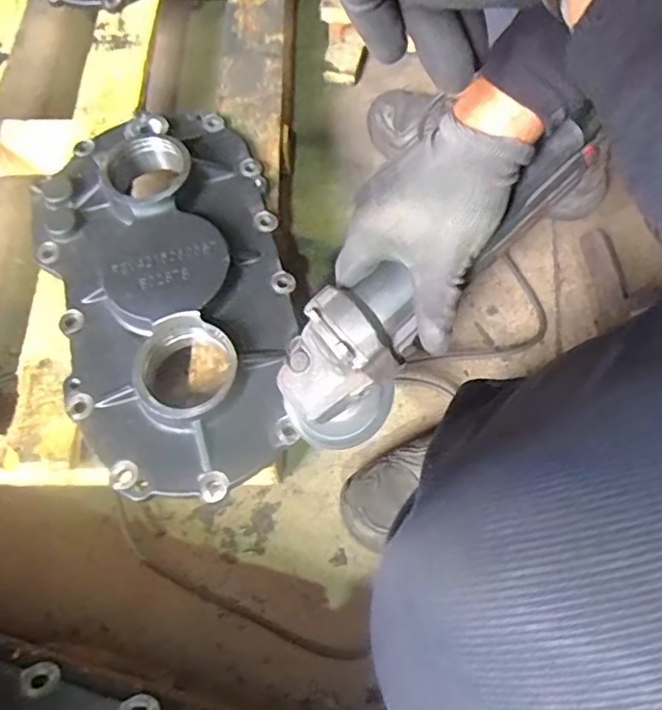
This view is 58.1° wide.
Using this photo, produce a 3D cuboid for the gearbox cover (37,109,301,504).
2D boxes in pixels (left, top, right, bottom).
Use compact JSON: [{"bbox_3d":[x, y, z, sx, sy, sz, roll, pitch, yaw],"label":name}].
[{"bbox_3d":[-0.150,-0.075,0.546,0.218,0.040,0.410,-16,67,-7],"label":"gearbox cover"}]

